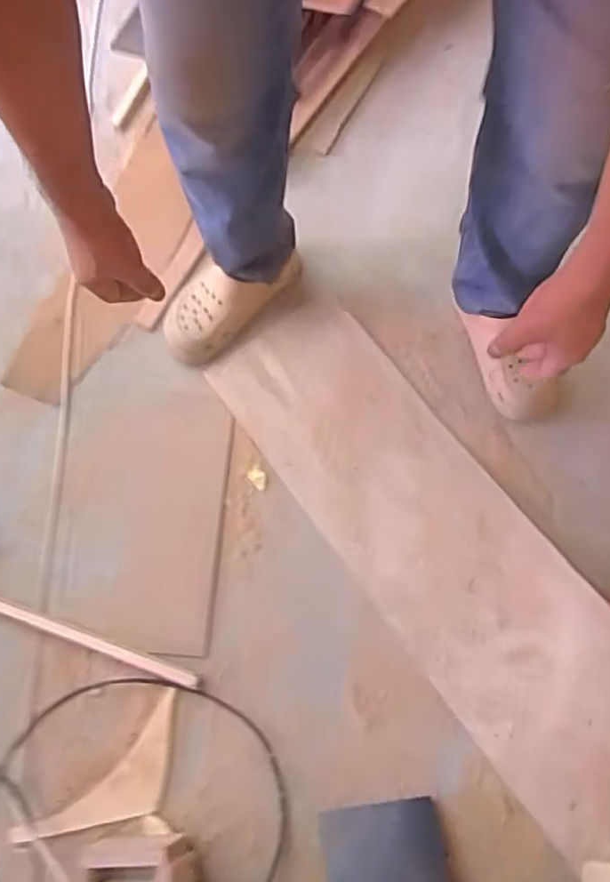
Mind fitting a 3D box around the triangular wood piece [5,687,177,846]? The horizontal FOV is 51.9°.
[{"bbox_3d":[-0.243,0.448,0.803,0.242,0.014,0.095,-39,81,-17],"label":"triangular wood piece"}]

